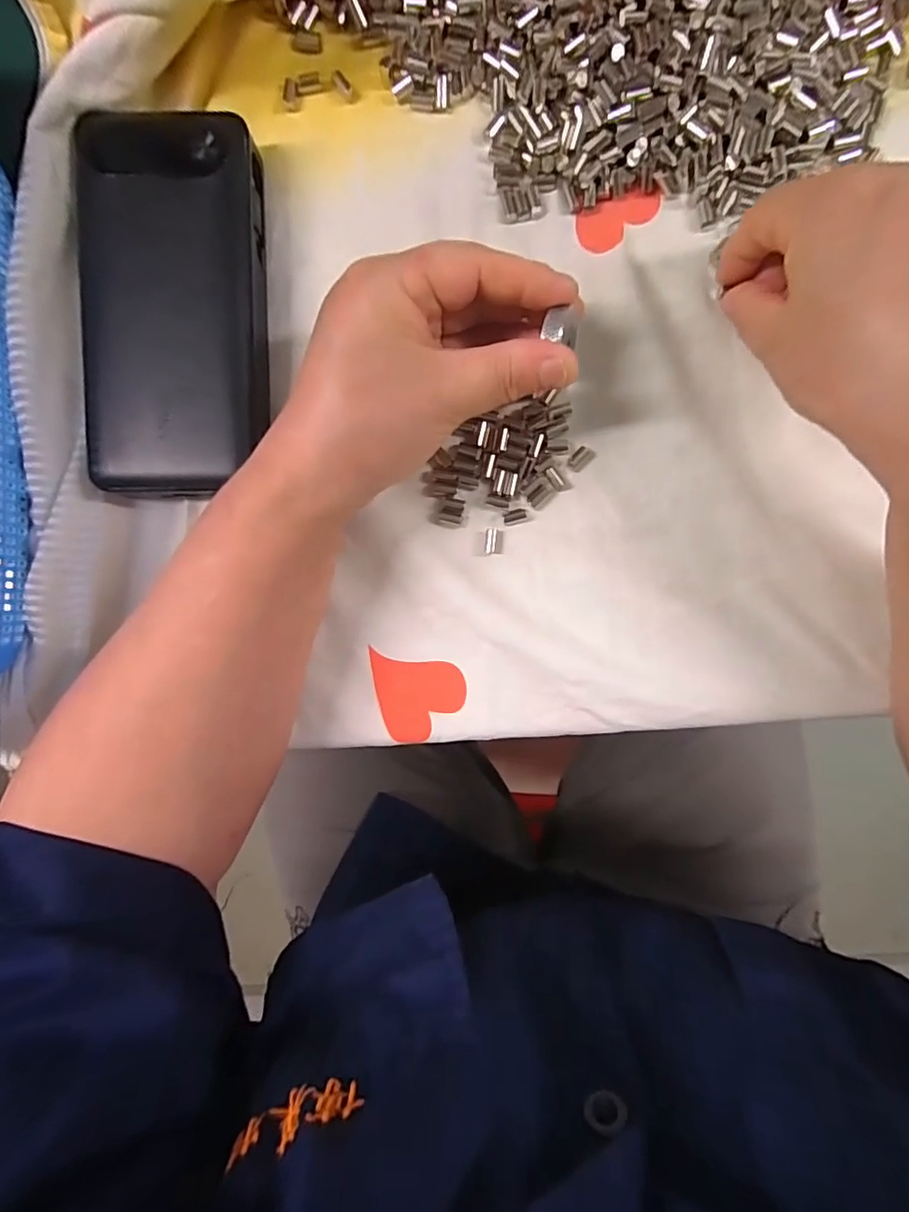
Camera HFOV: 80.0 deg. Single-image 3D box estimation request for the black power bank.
[{"bbox_3d":[-0.119,-0.125,0.235,0.073,0.027,0.149,-1,92,2],"label":"black power bank"}]

